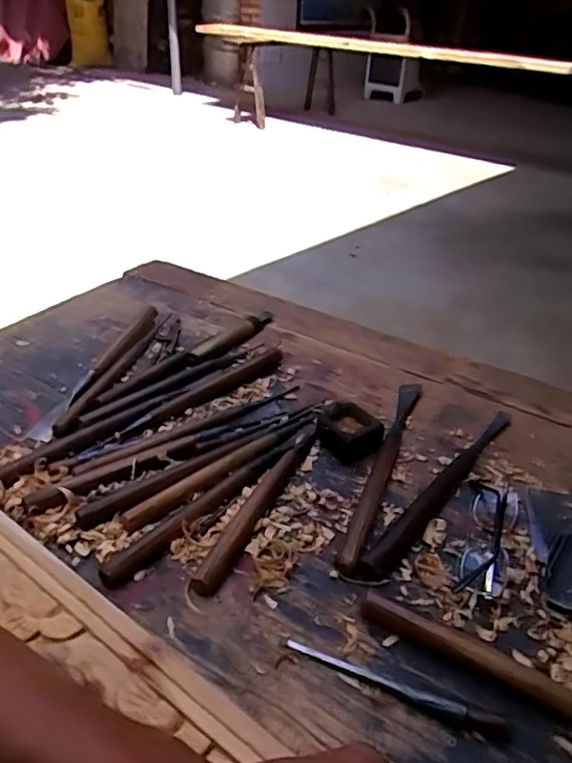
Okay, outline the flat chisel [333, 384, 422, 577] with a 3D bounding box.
[{"bbox_3d":[0.091,0.069,0.534,0.020,0.018,0.266,12,35,16],"label":"flat chisel"}]

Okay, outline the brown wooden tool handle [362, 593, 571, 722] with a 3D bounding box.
[{"bbox_3d":[0.123,0.176,0.372,0.157,0.017,0.017,18,37,24],"label":"brown wooden tool handle"}]

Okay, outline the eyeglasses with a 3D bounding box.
[{"bbox_3d":[0.162,0.116,0.468,0.037,0.017,0.131,13,35,17],"label":"eyeglasses"}]

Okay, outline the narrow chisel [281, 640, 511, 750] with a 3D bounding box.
[{"bbox_3d":[0.065,0.187,0.361,0.138,0.008,0.012,14,35,19],"label":"narrow chisel"}]

